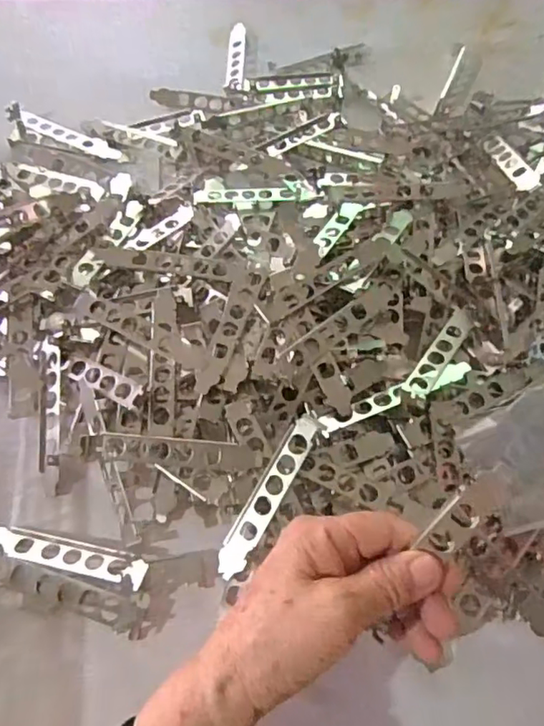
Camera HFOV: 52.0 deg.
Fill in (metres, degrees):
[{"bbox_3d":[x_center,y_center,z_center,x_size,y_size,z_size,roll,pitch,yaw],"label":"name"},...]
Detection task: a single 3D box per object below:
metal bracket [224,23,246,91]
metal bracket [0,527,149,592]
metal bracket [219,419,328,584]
[{"bbox_3d":[-0.040,-0.336,0.614,0.019,0.007,0.106,-1,63,4],"label":"metal bracket"},{"bbox_3d":[-0.137,0.123,0.362,0.116,0.020,0.020,14,63,4],"label":"metal bracket"},{"bbox_3d":[-0.003,0.088,0.372,0.021,0.013,0.118,29,86,14],"label":"metal bracket"}]

